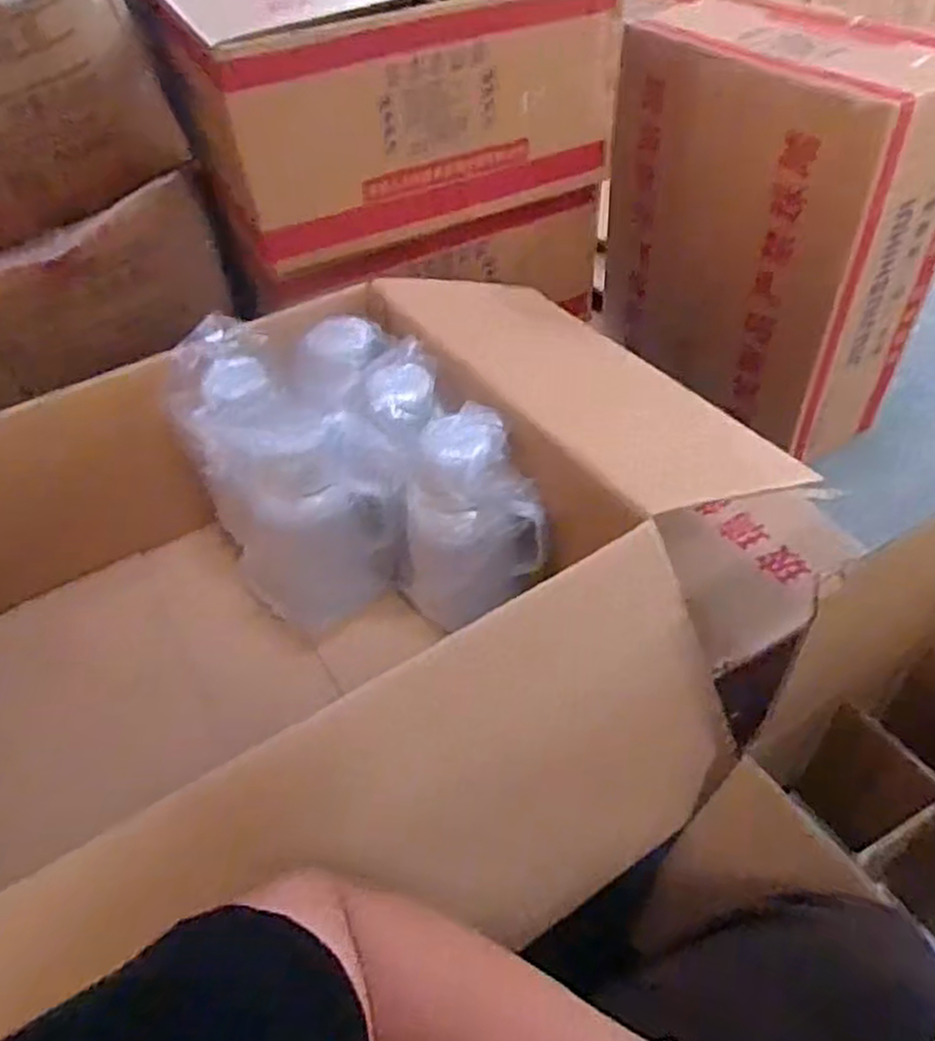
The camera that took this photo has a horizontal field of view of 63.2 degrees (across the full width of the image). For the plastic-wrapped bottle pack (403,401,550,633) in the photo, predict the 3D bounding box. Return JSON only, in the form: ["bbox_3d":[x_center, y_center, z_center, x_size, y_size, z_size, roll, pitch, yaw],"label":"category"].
[{"bbox_3d":[0.000,0.014,0.850,0.128,0.248,0.136,-31,53,-22],"label":"plastic-wrapped bottle pack"}]

